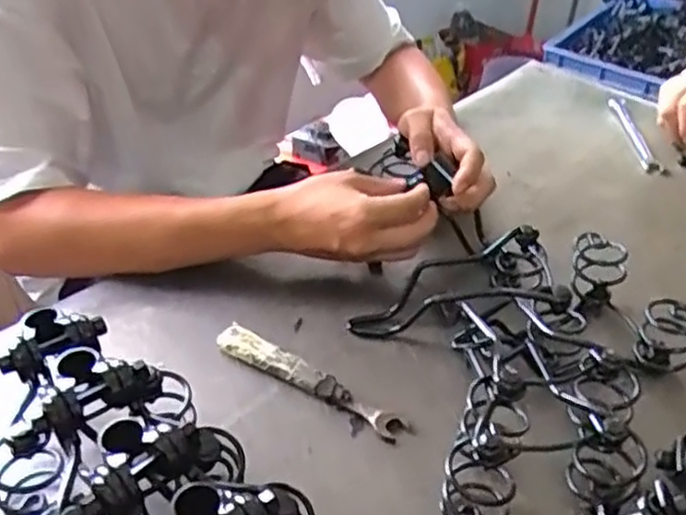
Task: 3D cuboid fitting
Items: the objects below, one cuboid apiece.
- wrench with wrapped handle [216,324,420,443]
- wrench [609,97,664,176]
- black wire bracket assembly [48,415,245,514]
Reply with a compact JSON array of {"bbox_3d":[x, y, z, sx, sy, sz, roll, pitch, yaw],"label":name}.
[{"bbox_3d":[-0.026,0.091,0.548,0.164,0.016,0.021,23,42,23],"label":"wrench with wrapped handle"},{"bbox_3d":[0.351,-0.151,0.883,0.023,0.006,0.176,3,38,0],"label":"wrench"},{"bbox_3d":[-0.116,0.137,0.421,0.129,0.089,0.051,-23,45,-30],"label":"black wire bracket assembly"}]

